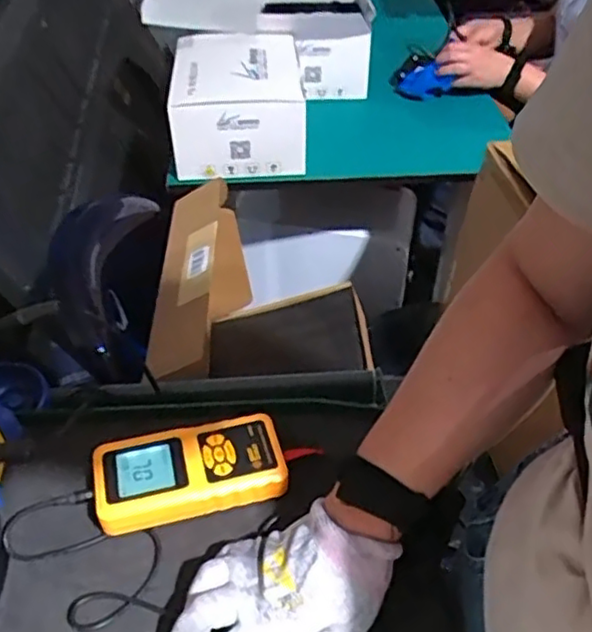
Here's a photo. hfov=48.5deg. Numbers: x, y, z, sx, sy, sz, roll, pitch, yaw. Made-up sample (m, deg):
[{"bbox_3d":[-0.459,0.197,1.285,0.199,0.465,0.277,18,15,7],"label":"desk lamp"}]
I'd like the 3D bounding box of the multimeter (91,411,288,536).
[{"bbox_3d":[-0.082,0.117,0.511,0.139,0.025,0.072,-12,45,-10],"label":"multimeter"}]

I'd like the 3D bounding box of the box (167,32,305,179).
[{"bbox_3d":[-0.093,-0.347,1.073,0.199,0.130,0.261,-4,44,-2],"label":"box"}]

